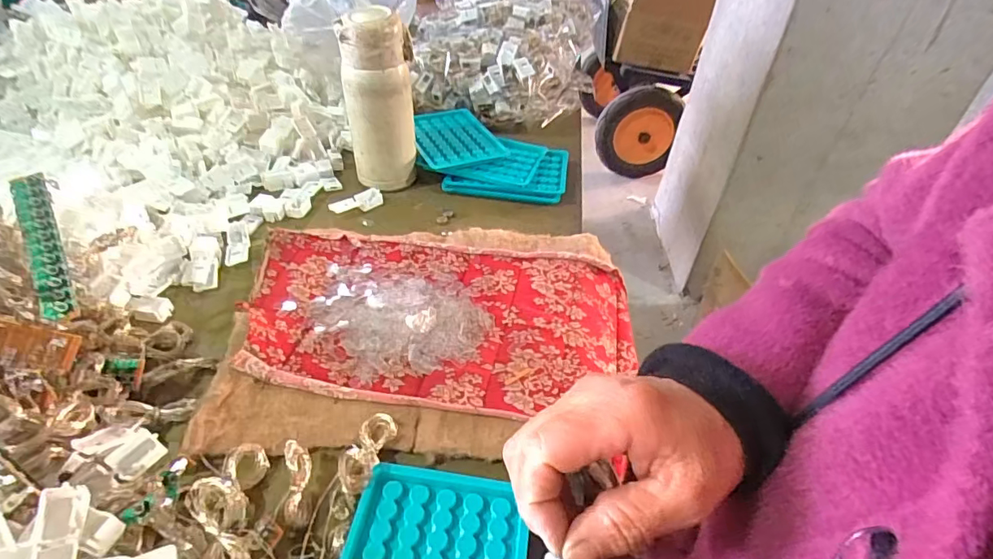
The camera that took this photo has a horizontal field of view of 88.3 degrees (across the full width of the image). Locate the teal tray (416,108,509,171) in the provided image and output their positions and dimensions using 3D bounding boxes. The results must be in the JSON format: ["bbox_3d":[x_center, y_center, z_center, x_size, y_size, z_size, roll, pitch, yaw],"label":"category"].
[{"bbox_3d":[-0.053,-0.172,0.612,0.092,0.008,0.124,-15,45,-19],"label":"teal tray"}]

